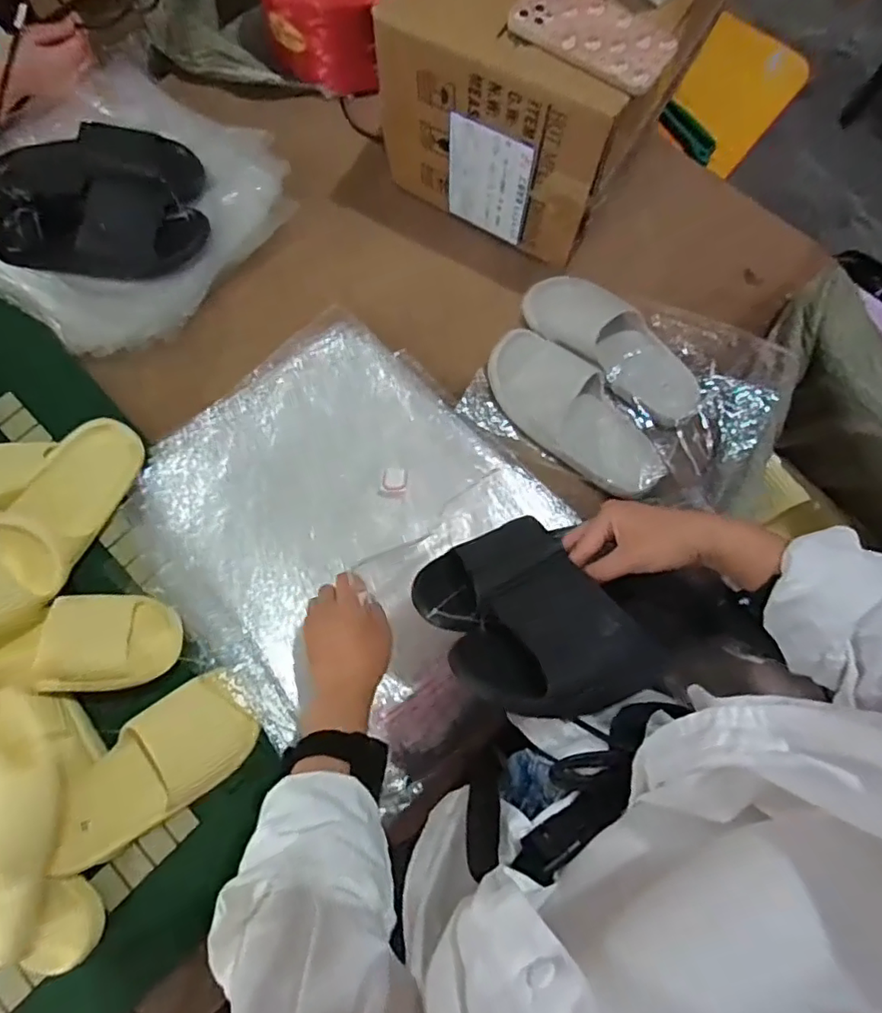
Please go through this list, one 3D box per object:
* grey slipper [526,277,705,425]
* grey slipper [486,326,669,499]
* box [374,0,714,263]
[{"bbox_3d":[0.220,-0.207,0.732,0.107,0.064,0.250,-43,80,-11],"label":"grey slipper"},{"bbox_3d":[0.163,-0.117,0.711,0.255,0.057,0.098,38,77,8],"label":"grey slipper"},{"bbox_3d":[0.141,-0.549,0.713,0.282,0.239,0.352,32,77,6],"label":"box"}]

